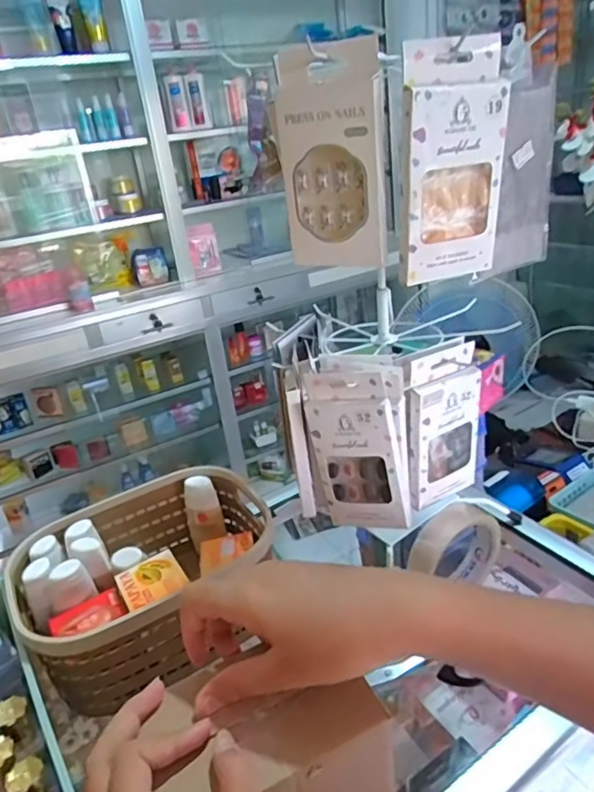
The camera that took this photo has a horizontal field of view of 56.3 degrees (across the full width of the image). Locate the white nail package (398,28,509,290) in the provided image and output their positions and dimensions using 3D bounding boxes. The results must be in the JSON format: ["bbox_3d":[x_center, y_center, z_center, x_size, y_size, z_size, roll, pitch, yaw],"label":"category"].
[{"bbox_3d":[0.101,-0.147,0.357,0.073,0.139,0.015,-13,26,-11],"label":"white nail package"}]

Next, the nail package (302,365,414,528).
[{"bbox_3d":[0.049,0.047,0.458,0.070,0.137,0.015,-5,19,25],"label":"nail package"}]

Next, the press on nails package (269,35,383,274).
[{"bbox_3d":[0.021,-0.158,0.377,0.073,0.135,0.015,4,27,22],"label":"press on nails package"}]

